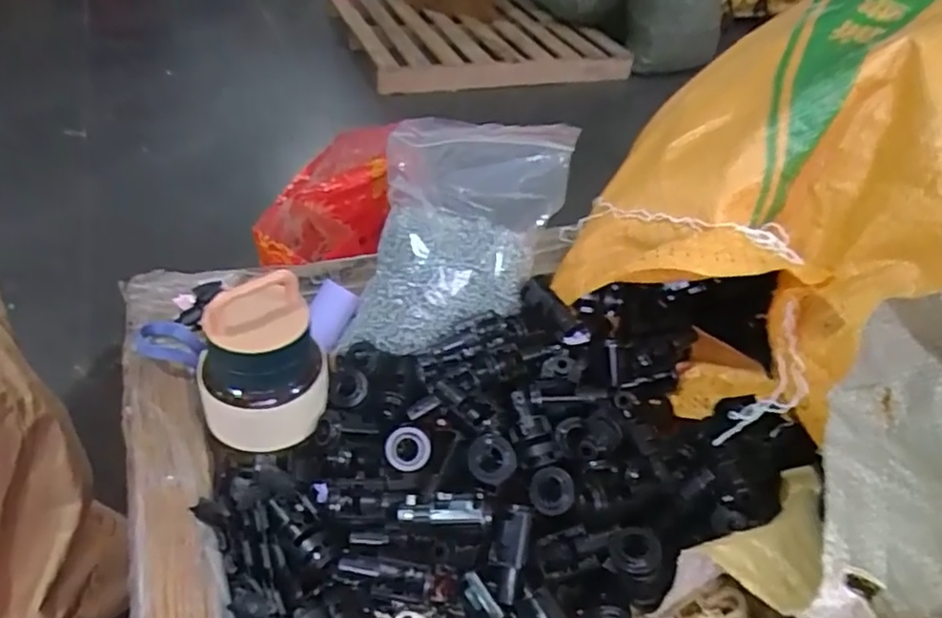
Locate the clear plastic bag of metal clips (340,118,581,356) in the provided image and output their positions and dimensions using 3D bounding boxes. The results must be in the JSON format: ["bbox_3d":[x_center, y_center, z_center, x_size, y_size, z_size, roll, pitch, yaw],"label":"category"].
[{"bbox_3d":[-0.006,-0.072,0.464,0.119,0.090,0.217,20,68,7],"label":"clear plastic bag of metal clips"}]

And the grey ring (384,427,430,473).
[{"bbox_3d":[-0.041,0.089,0.403,0.029,0.028,0.004,1,2,4],"label":"grey ring"}]

